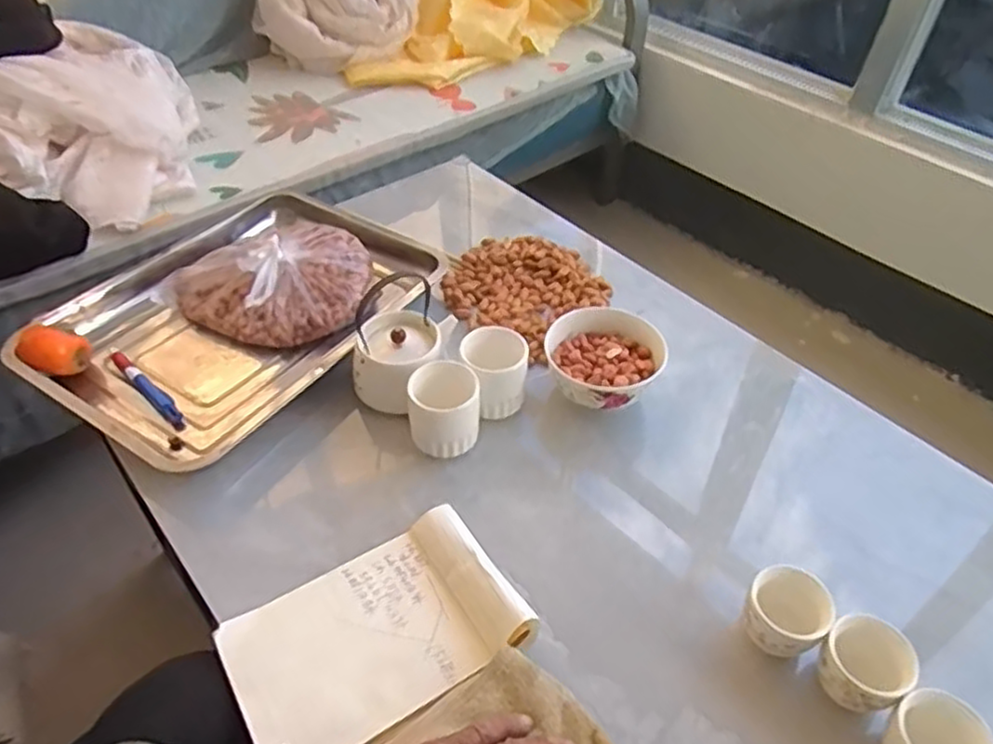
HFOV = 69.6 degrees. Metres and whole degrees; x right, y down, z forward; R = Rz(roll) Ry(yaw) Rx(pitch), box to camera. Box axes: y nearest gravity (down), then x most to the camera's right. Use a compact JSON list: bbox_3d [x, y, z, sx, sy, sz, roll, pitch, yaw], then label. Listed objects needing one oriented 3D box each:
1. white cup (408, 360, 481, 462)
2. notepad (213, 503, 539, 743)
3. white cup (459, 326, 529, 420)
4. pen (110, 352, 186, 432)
[{"bbox_3d":[-0.047,0.031,0.646,0.060,0.060,0.067,1,45,-2],"label":"white cup"},{"bbox_3d":[-0.090,0.186,0.520,0.196,0.034,0.129,-23,50,-24],"label":"notepad"},{"bbox_3d":[-0.002,0.001,0.673,0.061,0.060,0.069,-1,45,-4],"label":"white cup"},{"bbox_3d":[-0.338,0.017,0.694,0.121,0.014,0.016,35,53,28],"label":"pen"}]

